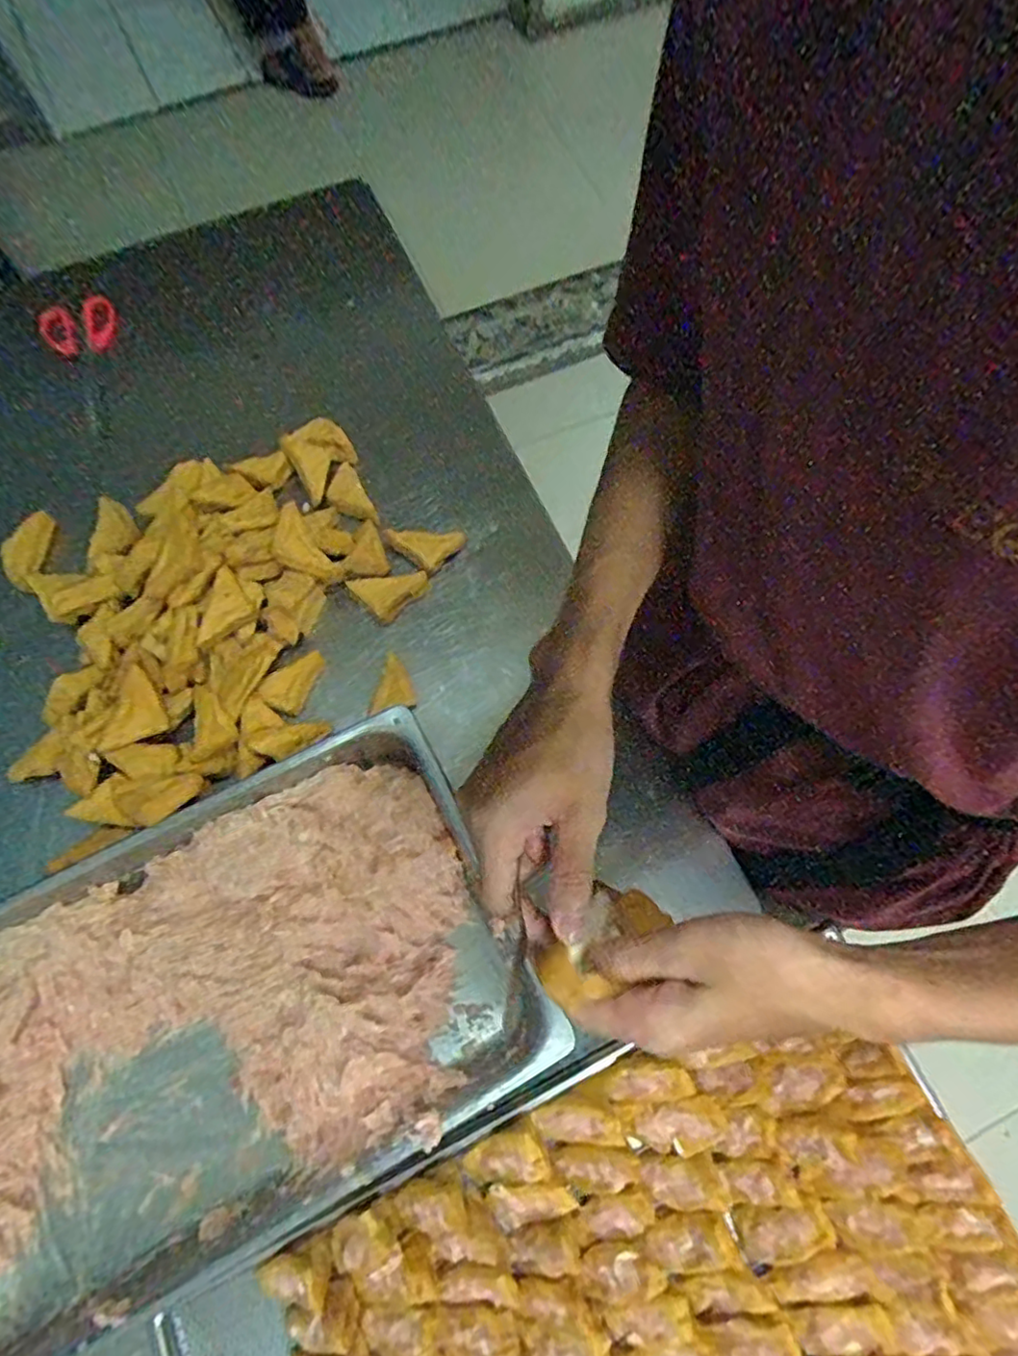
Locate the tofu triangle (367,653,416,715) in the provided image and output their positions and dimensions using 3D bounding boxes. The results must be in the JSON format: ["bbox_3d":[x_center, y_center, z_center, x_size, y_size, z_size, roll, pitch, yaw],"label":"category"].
[{"bbox_3d":[-0.123,0.005,0.646,0.047,0.012,0.056,-15,73,-6],"label":"tofu triangle"}]

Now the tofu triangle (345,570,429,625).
[{"bbox_3d":[-0.125,-0.097,0.676,0.069,0.009,0.057,-42,77,-13],"label":"tofu triangle"}]

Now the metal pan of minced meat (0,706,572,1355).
[{"bbox_3d":[-0.255,0.283,0.527,0.530,0.075,0.329,-26,76,-10],"label":"metal pan of minced meat"}]

